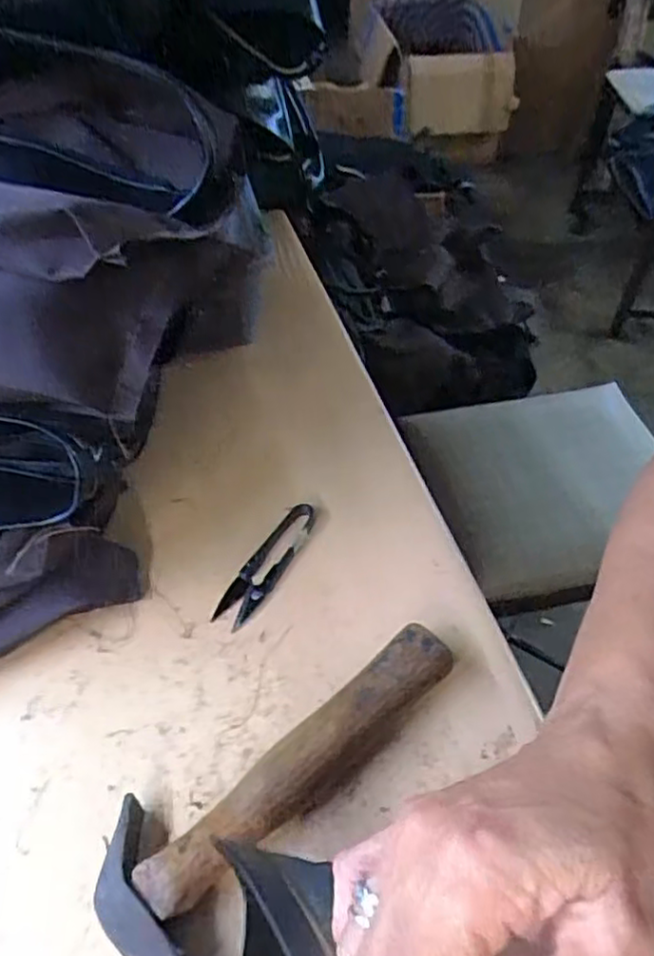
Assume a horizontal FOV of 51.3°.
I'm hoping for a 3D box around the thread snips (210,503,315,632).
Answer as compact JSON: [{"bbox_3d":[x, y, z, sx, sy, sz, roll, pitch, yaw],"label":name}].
[{"bbox_3d":[-0.038,0.053,0.432,0.025,0.010,0.098,20,49,20],"label":"thread snips"}]

